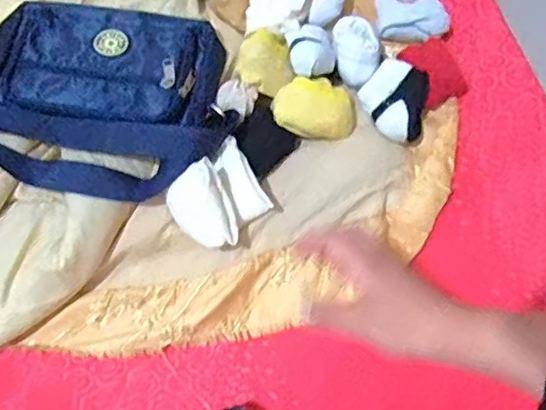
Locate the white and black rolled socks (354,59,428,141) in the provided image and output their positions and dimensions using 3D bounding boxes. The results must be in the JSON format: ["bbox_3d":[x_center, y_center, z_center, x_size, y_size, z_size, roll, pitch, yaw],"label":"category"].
[{"bbox_3d":[0.123,-0.106,0.577,0.070,0.048,0.075,21,74,9],"label":"white and black rolled socks"}]

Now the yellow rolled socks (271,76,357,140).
[{"bbox_3d":[0.042,-0.097,0.559,0.081,0.038,0.055,-1,72,2],"label":"yellow rolled socks"}]

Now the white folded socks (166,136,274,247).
[{"bbox_3d":[-0.054,-0.004,0.530,0.086,0.038,0.078,-35,101,24],"label":"white folded socks"}]

